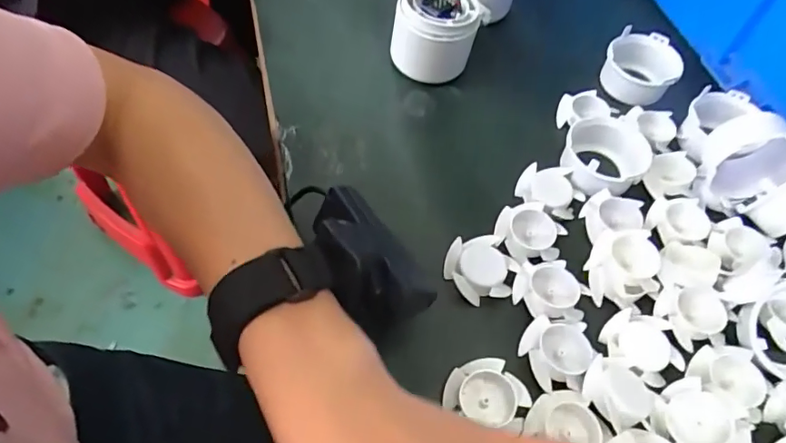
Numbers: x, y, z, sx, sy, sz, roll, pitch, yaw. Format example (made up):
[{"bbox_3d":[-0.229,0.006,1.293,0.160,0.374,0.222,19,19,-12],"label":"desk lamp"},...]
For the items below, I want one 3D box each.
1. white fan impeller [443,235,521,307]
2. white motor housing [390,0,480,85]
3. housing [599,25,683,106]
[{"bbox_3d":[0.050,0.027,0.300,0.037,0.018,0.039,1,58,-2],"label":"white fan impeller"},{"bbox_3d":[0.031,-0.137,0.376,0.057,0.052,0.057,12,58,4],"label":"white motor housing"},{"bbox_3d":[0.189,-0.117,0.398,0.053,0.033,0.052,24,60,12],"label":"housing"}]

